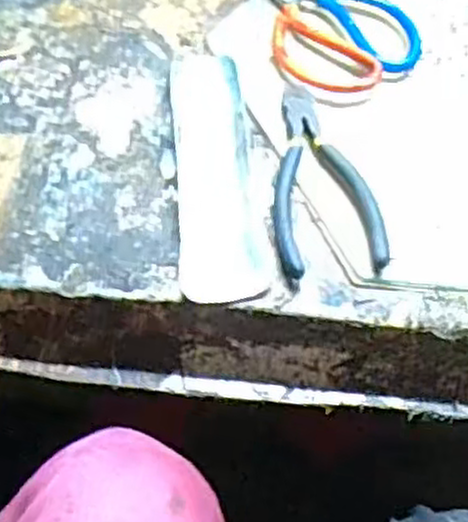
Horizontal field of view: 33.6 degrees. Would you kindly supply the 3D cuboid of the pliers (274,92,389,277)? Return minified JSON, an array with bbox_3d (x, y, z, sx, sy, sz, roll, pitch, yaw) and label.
[{"bbox_3d":[0.050,-0.054,0.490,0.063,0.011,0.139,-7,60,-6],"label":"pliers"}]

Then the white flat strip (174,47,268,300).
[{"bbox_3d":[-0.012,-0.061,0.501,0.048,0.011,0.192,-3,59,-3],"label":"white flat strip"}]

